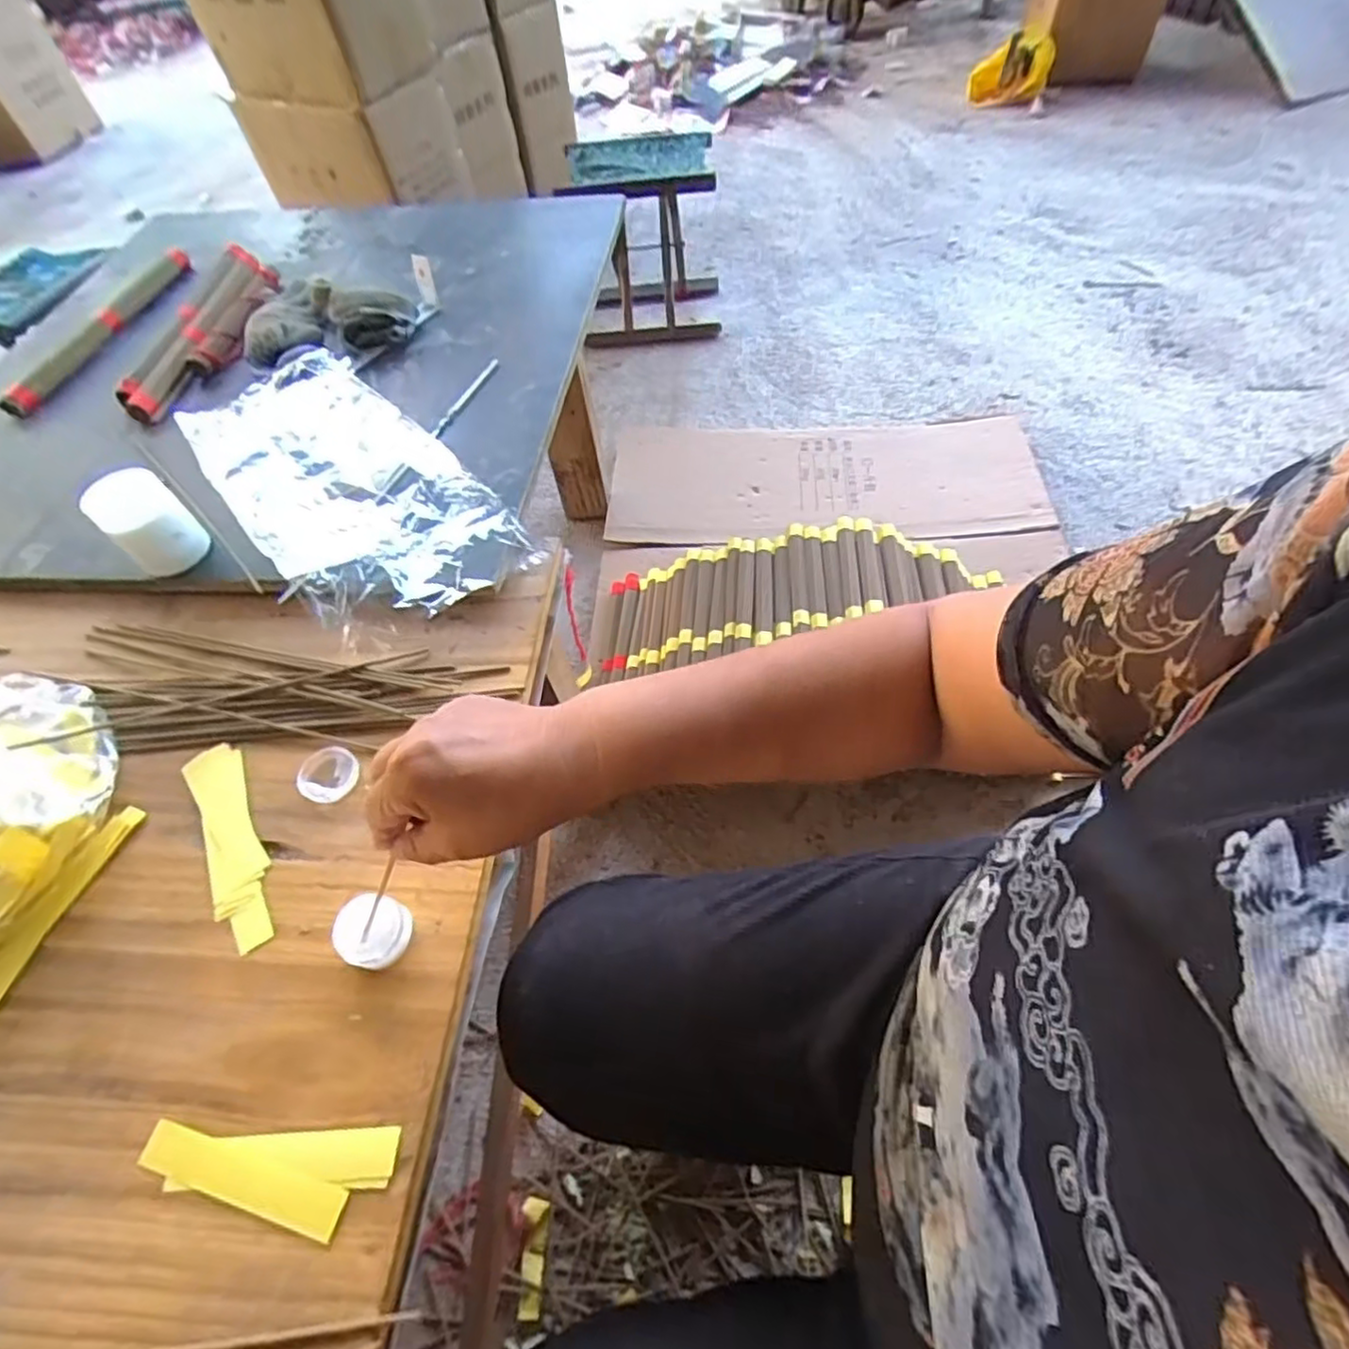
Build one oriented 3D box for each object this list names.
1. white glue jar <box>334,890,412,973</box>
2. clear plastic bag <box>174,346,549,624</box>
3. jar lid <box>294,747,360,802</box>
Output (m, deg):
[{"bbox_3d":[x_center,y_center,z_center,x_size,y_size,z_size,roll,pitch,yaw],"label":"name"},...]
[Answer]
[{"bbox_3d":[-0.171,0.146,0.381,0.036,0.025,0.038,-3,56,4],"label":"white glue jar"},{"bbox_3d":[-0.299,-0.177,0.597,0.178,0.034,0.399,-36,60,-17],"label":"clear plastic bag"},{"bbox_3d":[-0.232,0.065,0.447,0.037,0.007,0.041,-25,57,-11],"label":"jar lid"}]

